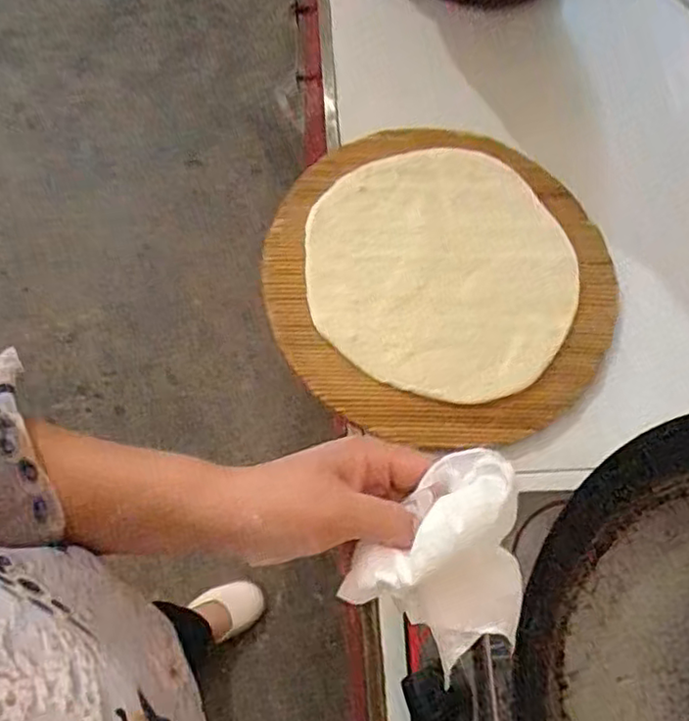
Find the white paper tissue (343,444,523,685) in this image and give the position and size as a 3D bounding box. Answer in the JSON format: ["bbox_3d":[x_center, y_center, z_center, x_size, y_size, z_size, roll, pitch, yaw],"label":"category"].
[{"bbox_3d":[0.057,0.101,0.318,0.096,0.051,0.079,-43,75,-11],"label":"white paper tissue"}]

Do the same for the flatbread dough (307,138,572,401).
[{"bbox_3d":[0.100,-0.095,0.677,0.273,0.012,0.279,1,69,-3],"label":"flatbread dough"}]

